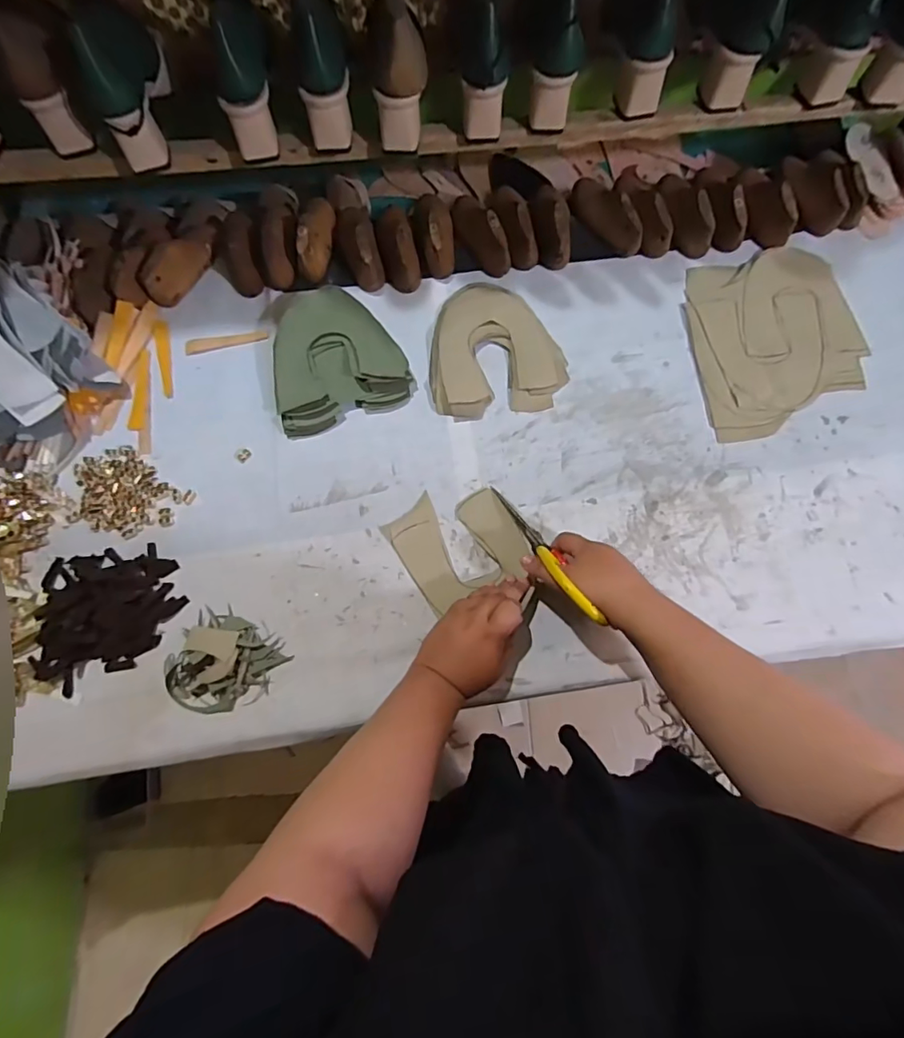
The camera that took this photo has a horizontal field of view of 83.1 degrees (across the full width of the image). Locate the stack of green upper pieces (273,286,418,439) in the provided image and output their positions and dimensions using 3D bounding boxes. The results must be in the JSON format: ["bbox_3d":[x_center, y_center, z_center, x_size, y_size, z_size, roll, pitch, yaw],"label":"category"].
[{"bbox_3d":[-0.152,-0.213,0.662,0.171,0.040,0.183,-18,74,-4],"label":"stack of green upper pieces"}]

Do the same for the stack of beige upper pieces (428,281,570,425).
[{"bbox_3d":[0.055,-0.230,0.674,0.174,0.024,0.189,-10,74,-1],"label":"stack of beige upper pieces"}]

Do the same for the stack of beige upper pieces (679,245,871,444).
[{"bbox_3d":[0.428,-0.237,0.673,0.220,0.010,0.262,-6,74,0],"label":"stack of beige upper pieces"}]

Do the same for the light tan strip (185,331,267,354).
[{"bbox_3d":[-0.308,-0.243,0.697,0.108,0.004,0.020,-12,81,-5],"label":"light tan strip"}]

